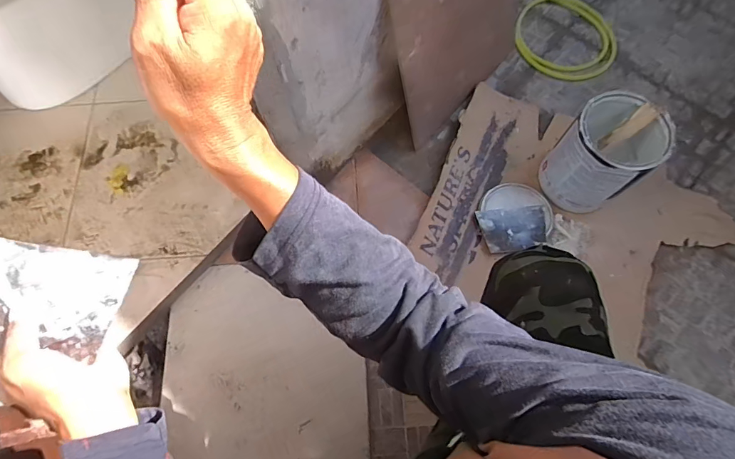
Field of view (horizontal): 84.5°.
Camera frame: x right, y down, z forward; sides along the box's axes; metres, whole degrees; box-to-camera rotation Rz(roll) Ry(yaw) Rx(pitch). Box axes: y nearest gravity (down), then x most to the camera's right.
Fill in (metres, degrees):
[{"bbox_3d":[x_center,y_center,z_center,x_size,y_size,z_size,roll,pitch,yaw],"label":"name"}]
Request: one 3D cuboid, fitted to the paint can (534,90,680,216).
[{"bbox_3d":[0.463,-0.144,0.813,0.150,0.209,0.154,0,71,1],"label":"paint can"}]

